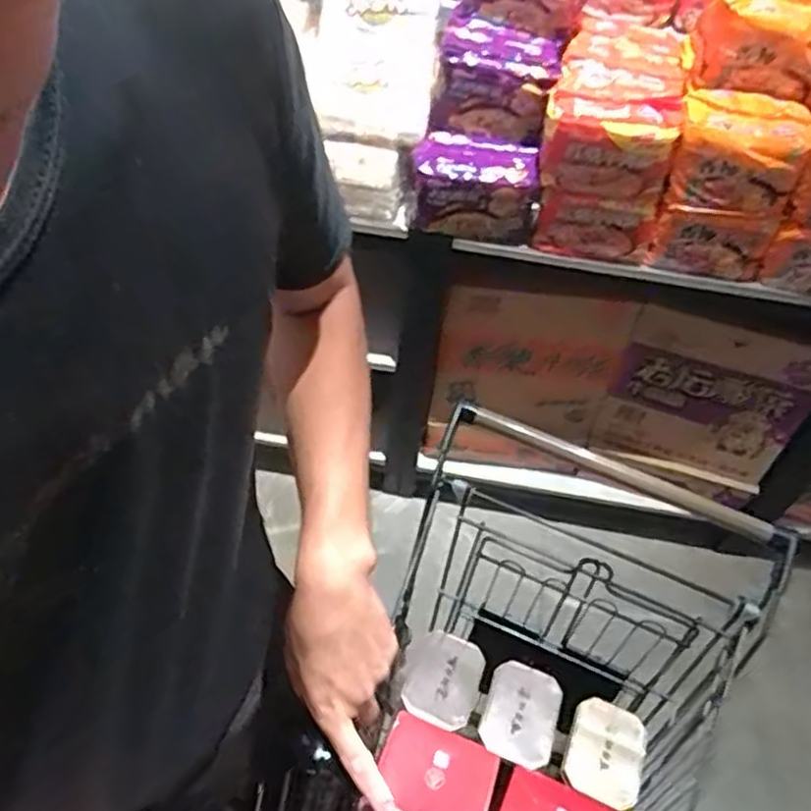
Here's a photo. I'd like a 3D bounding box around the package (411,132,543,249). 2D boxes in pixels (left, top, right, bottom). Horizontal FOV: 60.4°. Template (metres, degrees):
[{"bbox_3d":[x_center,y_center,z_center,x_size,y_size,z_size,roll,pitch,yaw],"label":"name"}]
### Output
[{"bbox_3d":[0.116,-0.353,1.172,0.210,0.136,0.156,11,49,3],"label":"package"}]

